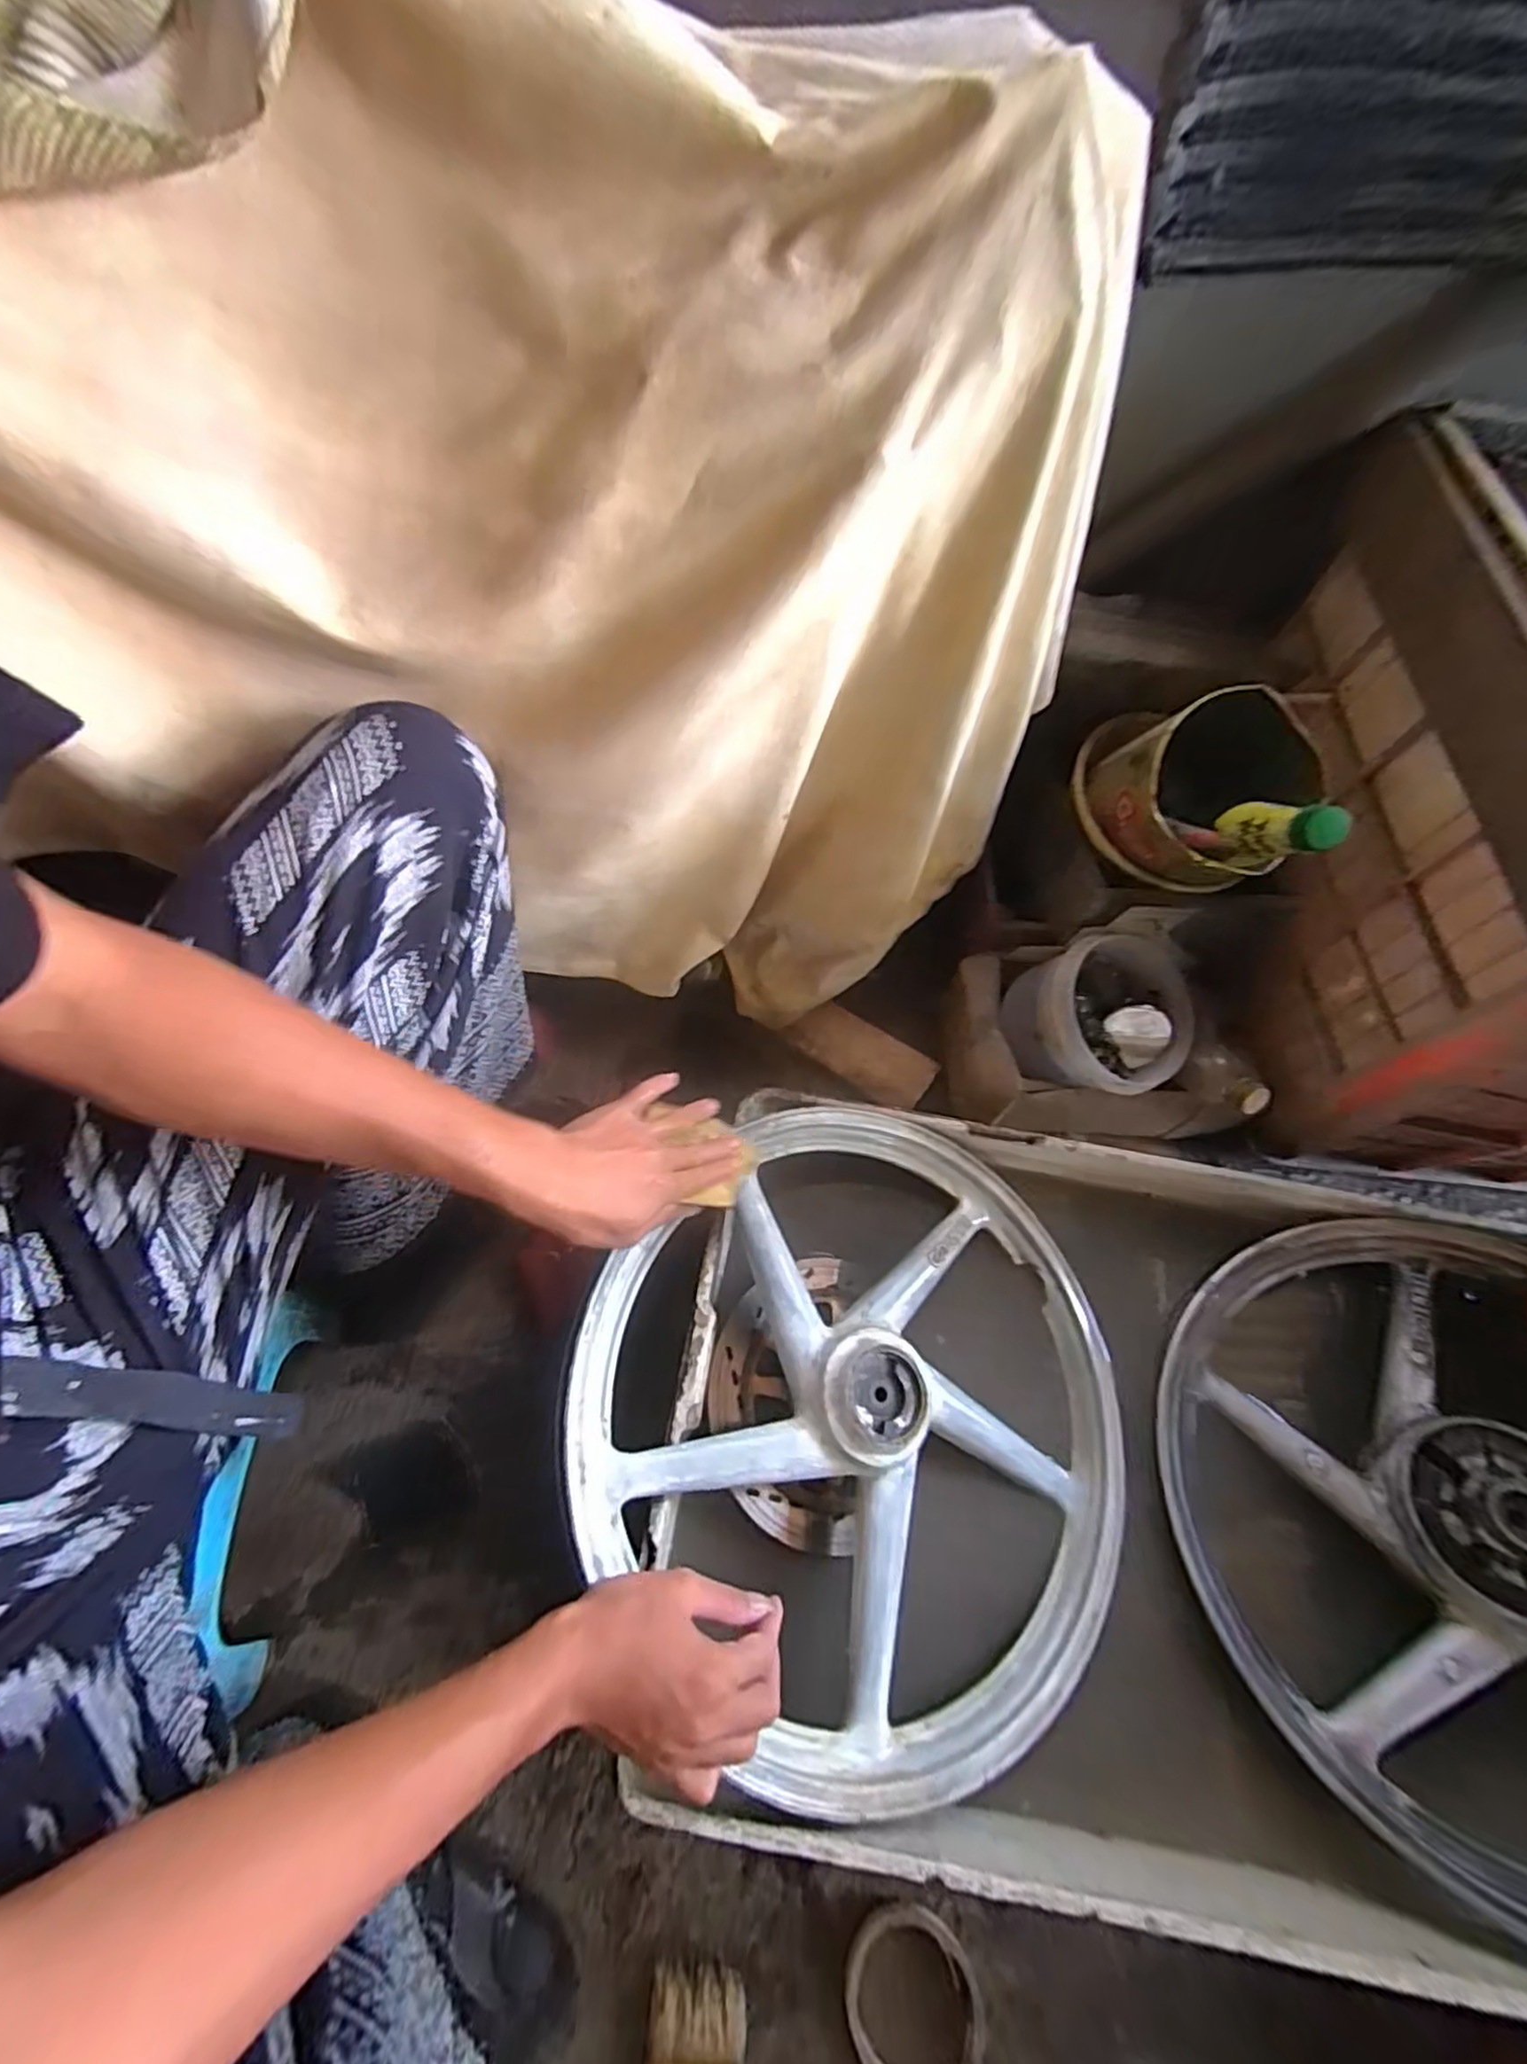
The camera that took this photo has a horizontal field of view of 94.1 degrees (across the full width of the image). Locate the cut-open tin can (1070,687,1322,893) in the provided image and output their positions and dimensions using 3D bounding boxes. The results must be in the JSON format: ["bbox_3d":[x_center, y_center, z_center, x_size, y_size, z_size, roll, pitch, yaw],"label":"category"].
[{"bbox_3d":[0.375,-0.218,0.634,0.186,0.118,0.145,37,69,14],"label":"cut-open tin can"}]

